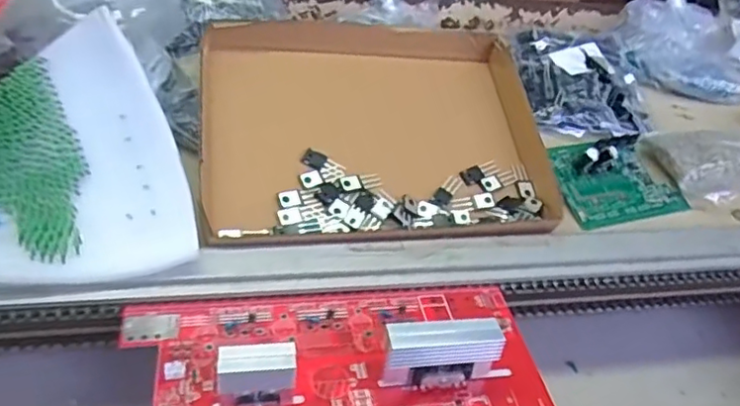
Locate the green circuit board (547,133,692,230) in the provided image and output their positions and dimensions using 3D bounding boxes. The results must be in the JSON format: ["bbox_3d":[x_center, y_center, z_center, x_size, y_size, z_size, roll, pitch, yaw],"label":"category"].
[{"bbox_3d":[0.248,-0.028,0.609,0.128,0.033,0.101,-13,66,-21],"label":"green circuit board"}]

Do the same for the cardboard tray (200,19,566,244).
[{"bbox_3d":[0.002,-0.071,0.581,0.320,0.056,0.248,0,60,-15],"label":"cardboard tray"}]

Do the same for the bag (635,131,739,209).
[{"bbox_3d":[0.400,-0.043,0.653,0.196,0.036,0.106,-6,37,-16],"label":"bag"}]

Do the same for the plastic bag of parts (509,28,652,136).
[{"bbox_3d":[0.253,-0.150,0.735,0.151,0.058,0.175,6,35,1],"label":"plastic bag of parts"}]

